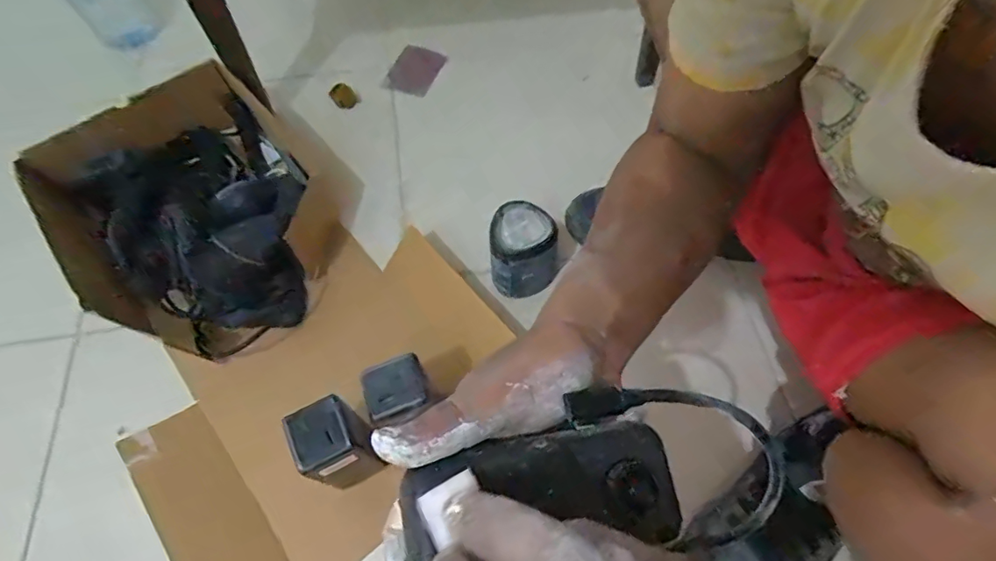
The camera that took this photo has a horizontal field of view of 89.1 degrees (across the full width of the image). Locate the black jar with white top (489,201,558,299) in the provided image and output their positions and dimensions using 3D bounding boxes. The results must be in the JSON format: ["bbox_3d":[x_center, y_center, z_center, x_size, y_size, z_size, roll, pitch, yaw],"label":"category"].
[{"bbox_3d":[0.028,-0.034,0.590,0.072,0.094,0.077,0,63,1],"label":"black jar with white top"}]

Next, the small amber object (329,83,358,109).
[{"bbox_3d":[-0.238,-0.281,0.779,0.035,0.032,0.027,-20,64,-9],"label":"small amber object"}]

